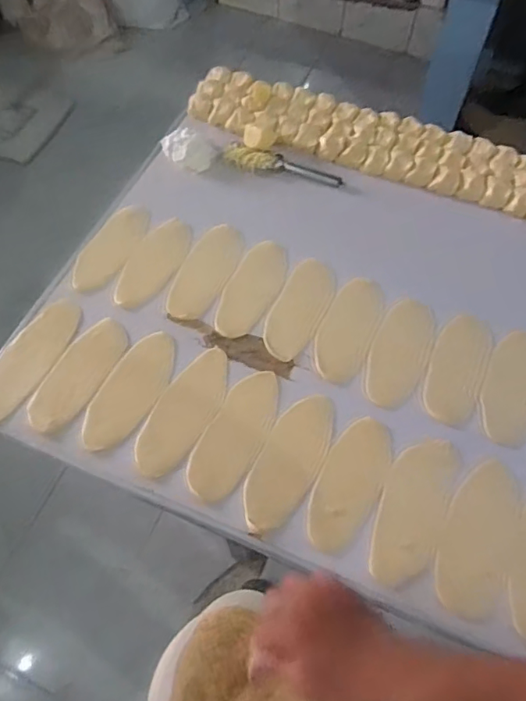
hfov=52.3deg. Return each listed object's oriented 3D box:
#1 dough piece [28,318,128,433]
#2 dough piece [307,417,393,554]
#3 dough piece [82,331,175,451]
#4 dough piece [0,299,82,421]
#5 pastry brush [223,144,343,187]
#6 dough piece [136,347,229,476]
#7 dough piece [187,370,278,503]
[{"bbox_3d":[-0.259,0.032,0.761,0.075,0.013,0.183,22,64,11],"label":"dough piece"},{"bbox_3d":[0.111,0.165,0.677,0.076,0.010,0.176,24,65,12],"label":"dough piece"},{"bbox_3d":[-0.181,0.051,0.736,0.080,0.013,0.185,25,65,12],"label":"dough piece"},{"bbox_3d":[-0.337,0.006,0.776,0.071,0.014,0.205,23,64,11],"label":"dough piece"},{"bbox_3d":[0.036,-0.324,0.941,0.208,0.034,0.050,13,63,6],"label":"pastry brush"},{"bbox_3d":[-0.103,0.078,0.727,0.076,0.011,0.190,27,65,13],"label":"dough piece"},{"bbox_3d":[-0.033,0.108,0.704,0.075,0.011,0.183,27,65,13],"label":"dough piece"}]

